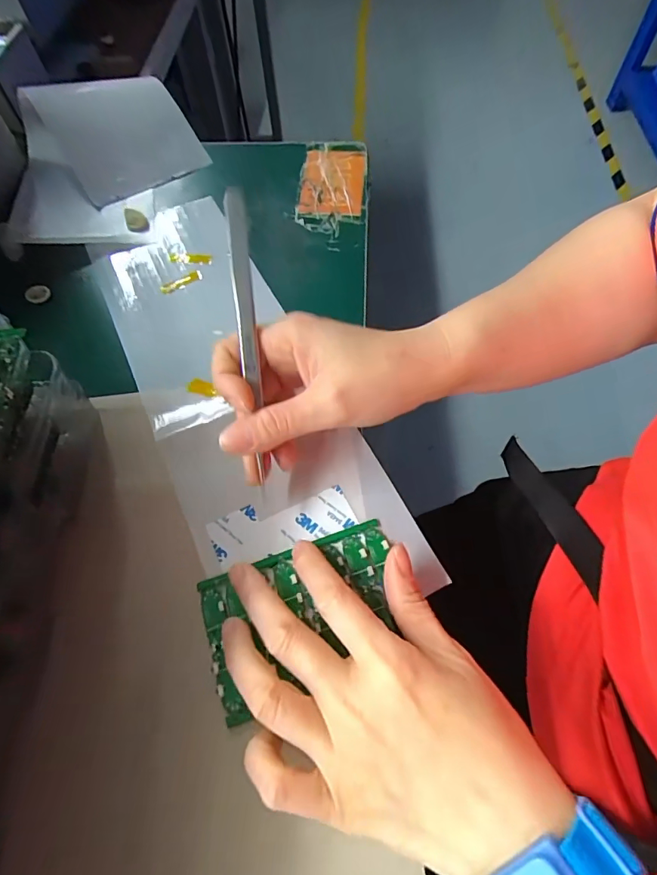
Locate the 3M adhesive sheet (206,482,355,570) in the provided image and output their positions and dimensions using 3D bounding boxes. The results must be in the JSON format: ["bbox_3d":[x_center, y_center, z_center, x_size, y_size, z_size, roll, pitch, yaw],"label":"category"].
[{"bbox_3d":[-0.026,0.048,0.250,0.078,0.004,0.029,-15,63,-6],"label":"3M adhesive sheet"}]

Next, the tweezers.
[{"bbox_3d":[-0.038,-0.040,0.222,0.009,0.004,0.149,-10,103,-21],"label":"tweezers"}]

